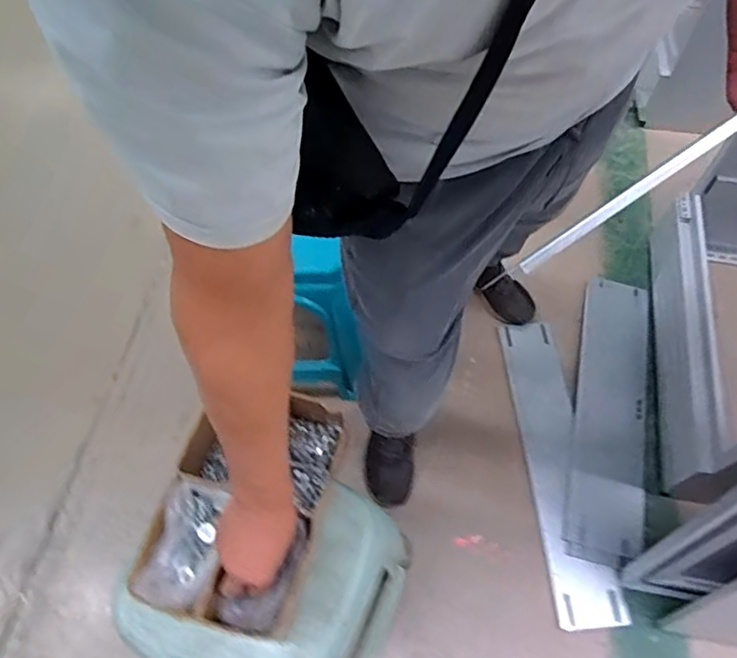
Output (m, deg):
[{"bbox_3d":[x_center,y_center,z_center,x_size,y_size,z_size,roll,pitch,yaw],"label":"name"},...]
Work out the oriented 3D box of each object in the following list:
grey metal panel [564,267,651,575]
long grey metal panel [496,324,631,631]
[{"bbox_3d":[0.553,0.179,1.322,0.159,0.024,0.685,12,61,8],"label":"grey metal panel"},{"bbox_3d":[0.406,0.280,1.267,0.131,0.010,0.665,-5,60,-2],"label":"long grey metal panel"}]

